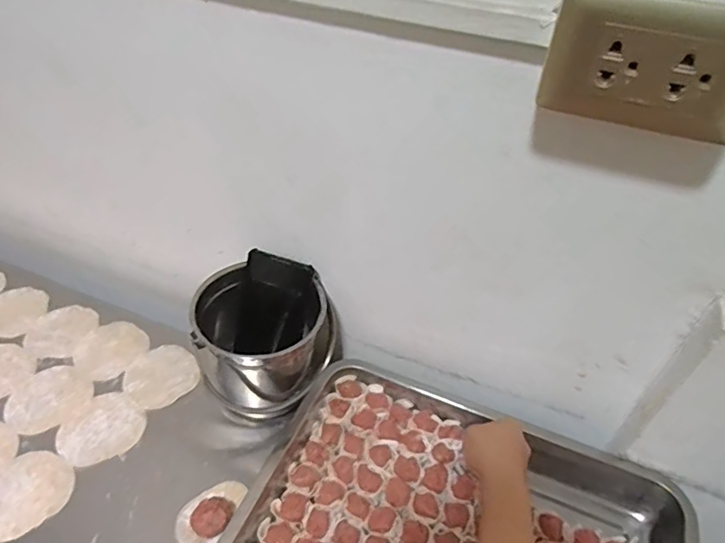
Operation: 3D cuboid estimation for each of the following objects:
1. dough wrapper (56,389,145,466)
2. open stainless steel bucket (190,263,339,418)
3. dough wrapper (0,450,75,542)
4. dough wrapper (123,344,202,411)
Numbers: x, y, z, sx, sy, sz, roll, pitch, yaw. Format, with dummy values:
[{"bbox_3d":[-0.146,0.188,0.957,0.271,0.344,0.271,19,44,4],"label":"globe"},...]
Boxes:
[{"bbox_3d":[-0.283,0.171,0.586,0.080,0.004,0.084,2,44,-2],"label":"dough wrapper"},{"bbox_3d":[-0.101,0.081,0.596,0.145,0.134,0.122,-4,45,-9],"label":"open stainless steel bucket"},{"bbox_3d":[-0.333,0.218,0.530,0.079,0.004,0.086,31,50,25],"label":"dough wrapper"},{"bbox_3d":[-0.238,0.123,0.640,0.080,0.004,0.078,-33,55,-32],"label":"dough wrapper"}]

